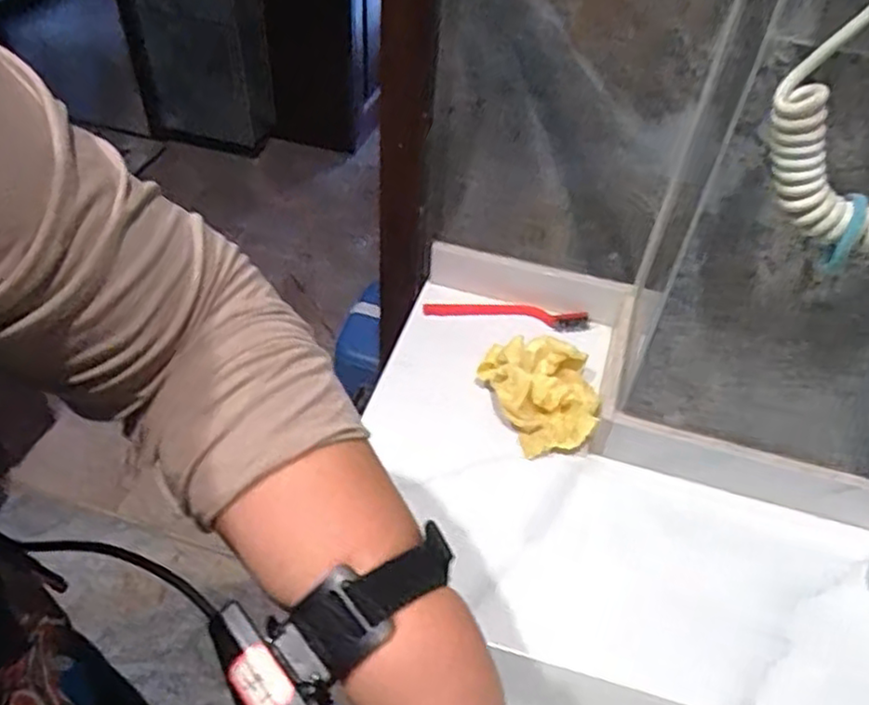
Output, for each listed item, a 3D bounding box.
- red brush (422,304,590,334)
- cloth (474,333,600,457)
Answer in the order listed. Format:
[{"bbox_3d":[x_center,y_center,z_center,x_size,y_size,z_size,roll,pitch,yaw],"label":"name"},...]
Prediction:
[{"bbox_3d":[0.073,-0.041,0.727,0.166,0.014,0.024,7,45,1],"label":"red brush"},{"bbox_3d":[0.092,0.035,0.631,0.101,0.049,0.102,4,45,-3],"label":"cloth"}]

